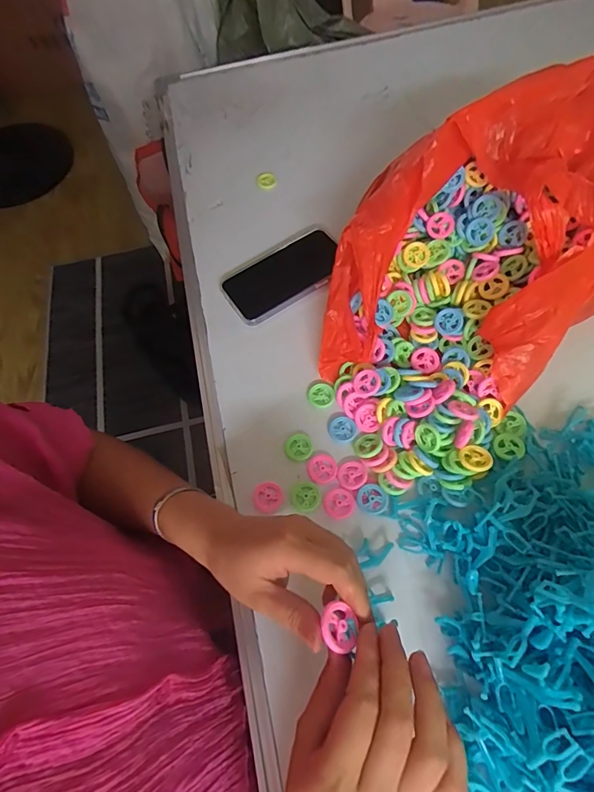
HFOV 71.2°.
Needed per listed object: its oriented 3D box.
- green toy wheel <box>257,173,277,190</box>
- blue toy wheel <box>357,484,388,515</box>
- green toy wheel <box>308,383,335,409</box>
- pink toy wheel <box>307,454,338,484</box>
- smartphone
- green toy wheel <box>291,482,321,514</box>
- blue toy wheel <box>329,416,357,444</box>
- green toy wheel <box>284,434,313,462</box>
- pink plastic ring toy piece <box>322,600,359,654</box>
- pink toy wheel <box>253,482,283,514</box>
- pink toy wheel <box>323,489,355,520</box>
[{"bbox_3d":[-0.046,-0.324,0.627,0.029,0.013,0.029,-1,63,3],"label":"green toy wheel"},{"bbox_3d":[0.073,0.100,0.403,0.028,0.007,0.028,-1,63,3],"label":"blue toy wheel"},{"bbox_3d":[0.027,0.000,0.460,0.028,0.006,0.028,-1,63,3],"label":"green toy wheel"},{"bbox_3d":[0.026,0.074,0.423,0.029,0.004,0.030,-1,63,3],"label":"pink toy wheel"},{"bbox_3d":[-0.019,-0.158,0.536,0.154,0.015,0.091,-33,73,-4],"label":"smartphone"},{"bbox_3d":[0.009,0.100,0.411,0.028,0.004,0.029,-1,63,3],"label":"green toy wheel"},{"bbox_3d":[0.049,0.036,0.442,0.028,0.005,0.029,-1,63,3],"label":"blue toy wheel"},{"bbox_3d":[0.002,0.054,0.437,0.029,0.006,0.027,-1,63,3],"label":"green toy wheel"},{"bbox_3d":[0.025,0.148,0.265,0.023,0.007,0.025,35,46,-5],"label":"pink plastic ring toy piece"},{"bbox_3d":[-0.030,0.102,0.416,0.030,0.005,0.029,-1,63,3],"label":"pink toy wheel"},{"bbox_3d":[0.042,0.105,0.406,0.029,0.004,0.028,-1,63,3],"label":"pink toy wheel"}]

